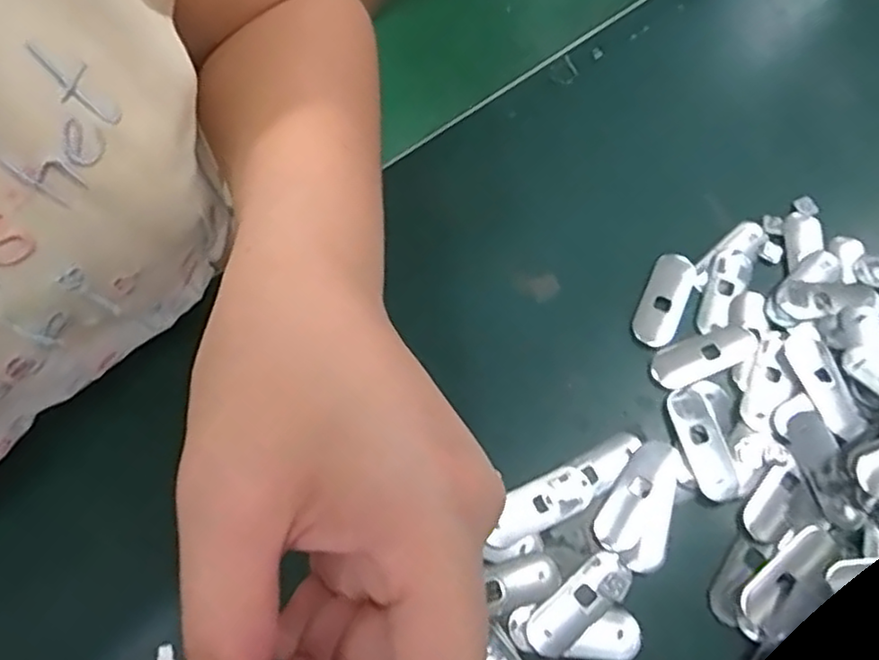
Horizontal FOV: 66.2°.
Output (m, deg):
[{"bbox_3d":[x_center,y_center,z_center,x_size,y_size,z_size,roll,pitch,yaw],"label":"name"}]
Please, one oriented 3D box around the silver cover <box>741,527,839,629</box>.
[{"bbox_3d":[0.139,0.097,0.270,0.048,0.006,0.015,-38,72,-16],"label":"silver cover"}]

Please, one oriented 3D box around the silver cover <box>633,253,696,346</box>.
[{"bbox_3d":[0.108,-0.015,0.321,0.019,0.004,0.052,23,68,9],"label":"silver cover"}]

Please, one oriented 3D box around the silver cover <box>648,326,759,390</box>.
[{"bbox_3d":[0.121,0.011,0.309,0.049,0.004,0.020,-22,68,-10],"label":"silver cover"}]

